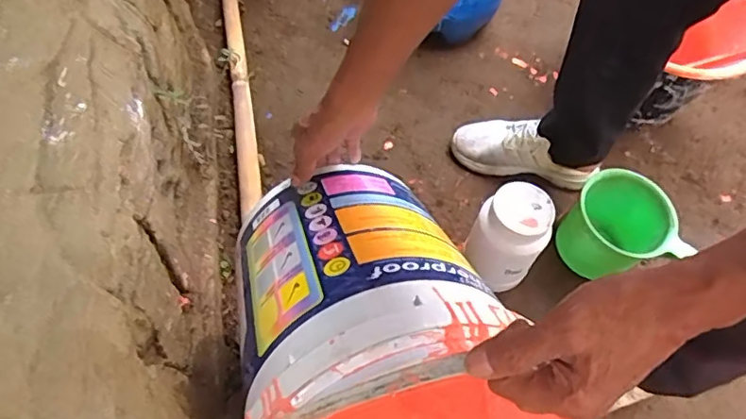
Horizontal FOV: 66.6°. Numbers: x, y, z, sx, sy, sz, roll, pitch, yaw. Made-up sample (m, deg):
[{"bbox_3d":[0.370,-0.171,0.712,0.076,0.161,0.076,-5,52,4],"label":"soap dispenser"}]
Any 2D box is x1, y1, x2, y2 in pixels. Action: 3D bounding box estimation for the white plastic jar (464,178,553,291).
[{"bbox_3d":[0.186,0.042,0.796,0.086,0.153,0.088,1,58,-2],"label":"white plastic jar"}]

